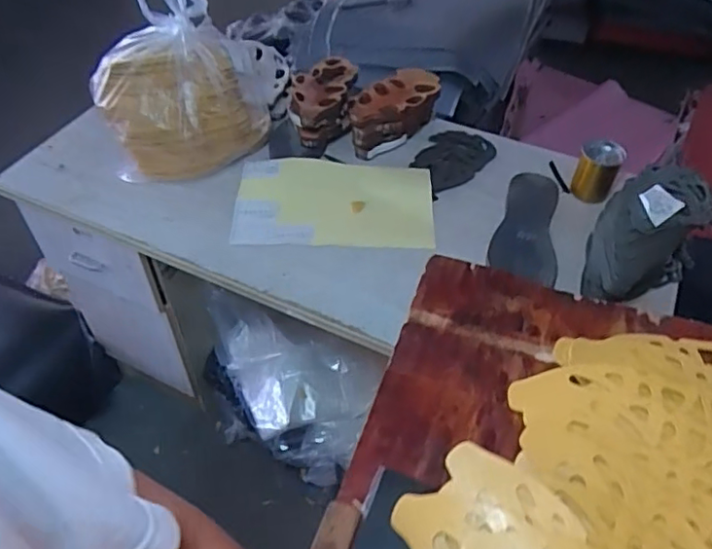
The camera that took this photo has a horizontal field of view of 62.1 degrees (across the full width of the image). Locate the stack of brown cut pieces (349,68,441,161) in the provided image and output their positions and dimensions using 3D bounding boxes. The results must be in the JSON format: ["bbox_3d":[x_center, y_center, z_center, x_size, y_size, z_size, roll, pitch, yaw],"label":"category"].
[{"bbox_3d":[0.081,-0.320,1.186,0.210,0.113,0.103,-35,58,-27],"label":"stack of brown cut pieces"}]

